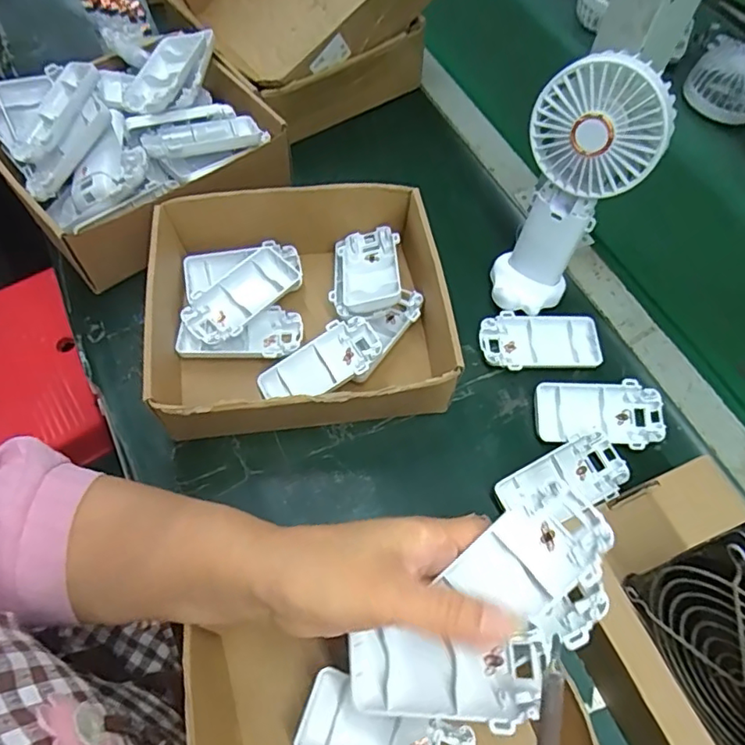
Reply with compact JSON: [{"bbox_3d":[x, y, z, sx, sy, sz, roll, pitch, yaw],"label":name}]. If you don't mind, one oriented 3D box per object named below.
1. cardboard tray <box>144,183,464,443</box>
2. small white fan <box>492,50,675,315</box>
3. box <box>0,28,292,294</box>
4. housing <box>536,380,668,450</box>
[{"bbox_3d":[-0.056,-0.051,0.436,0.200,0.070,0.190,-5,62,-6],"label":"cardboard tray"},{"bbox_3d":[0.139,-0.121,0.412,0.084,0.182,0.076,21,63,8],"label":"small white fan"},{"bbox_3d":[-0.194,-0.201,0.489,0.245,0.091,0.196,-28,67,-16],"label":"box"},{"bbox_3d":[0.173,0.032,0.429,0.097,0.014,0.050,-2,62,-4],"label":"housing"}]

